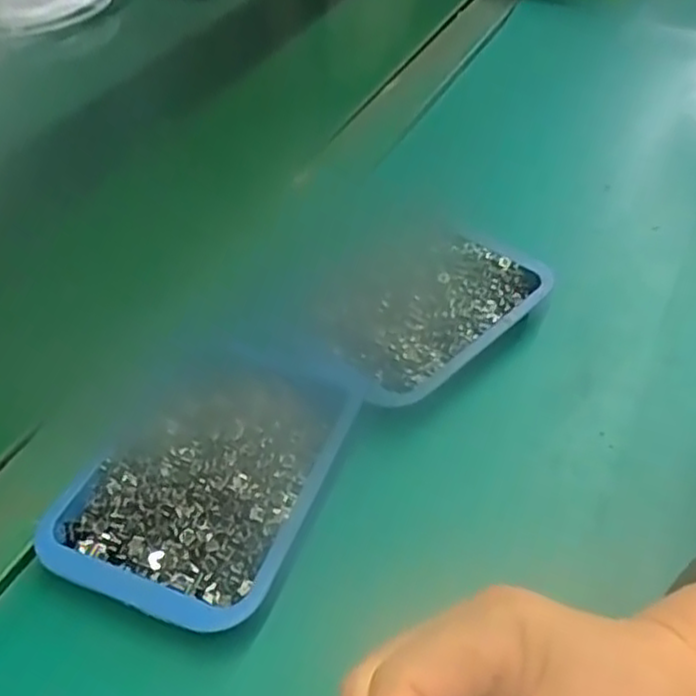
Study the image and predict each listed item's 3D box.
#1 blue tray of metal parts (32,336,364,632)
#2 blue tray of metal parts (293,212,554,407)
[{"bbox_3d":[-0.071,0.061,0.366,0.116,0.024,0.150,15,48,17],"label":"blue tray of metal parts"},{"bbox_3d":[0.045,-0.025,0.438,0.100,0.035,0.149,32,55,29],"label":"blue tray of metal parts"}]

